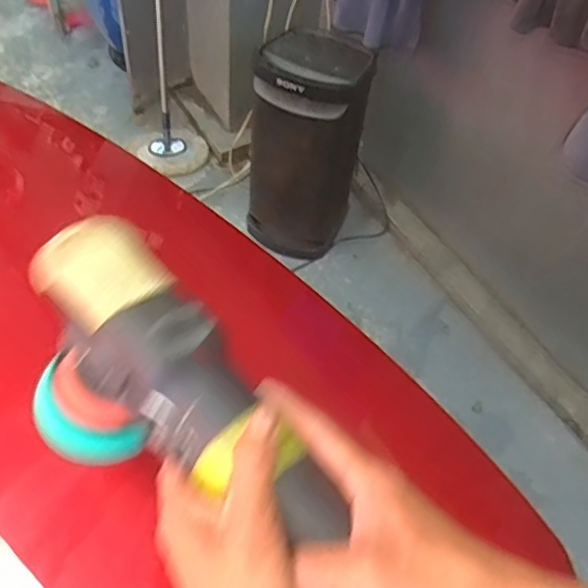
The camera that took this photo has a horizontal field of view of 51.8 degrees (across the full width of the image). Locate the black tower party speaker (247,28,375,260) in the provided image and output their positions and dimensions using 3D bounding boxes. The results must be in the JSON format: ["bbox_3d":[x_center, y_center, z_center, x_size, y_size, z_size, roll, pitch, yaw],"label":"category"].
[{"bbox_3d":[0.041,-0.417,1.722,0.274,0.561,0.281,16,52,7],"label":"black tower party speaker"}]

